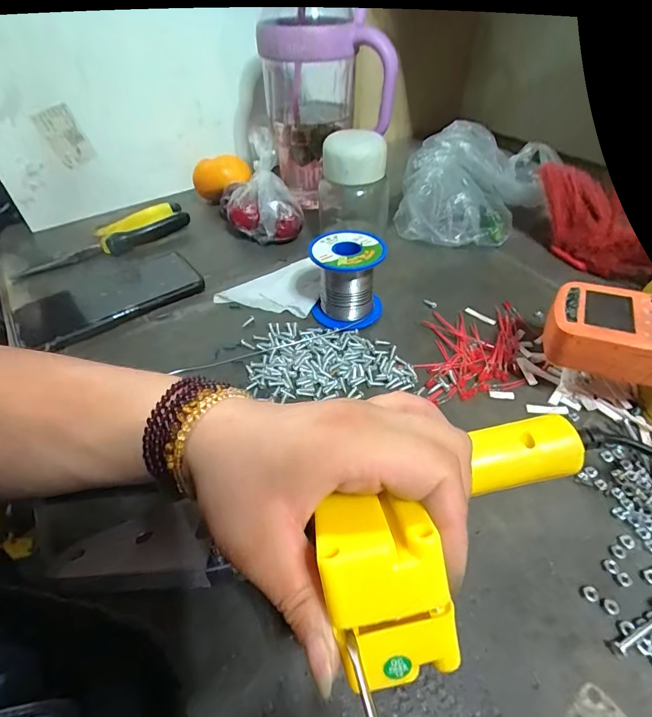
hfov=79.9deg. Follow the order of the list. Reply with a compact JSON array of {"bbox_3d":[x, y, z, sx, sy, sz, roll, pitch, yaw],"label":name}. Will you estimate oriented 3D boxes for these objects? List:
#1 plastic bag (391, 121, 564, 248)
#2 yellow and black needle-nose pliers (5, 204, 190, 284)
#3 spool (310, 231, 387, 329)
[{"bbox_3d":[0.177,-0.215,0.459,0.153,0.088,0.198,19,50,18],"label":"plastic bag"},{"bbox_3d":[-0.248,-0.135,0.436,0.185,0.017,0.047,-35,56,-28],"label":"yellow and black needle-nose pliers"},{"bbox_3d":[0.018,-0.070,0.343,0.061,0.063,0.067,0,47,1],"label":"spool"}]

